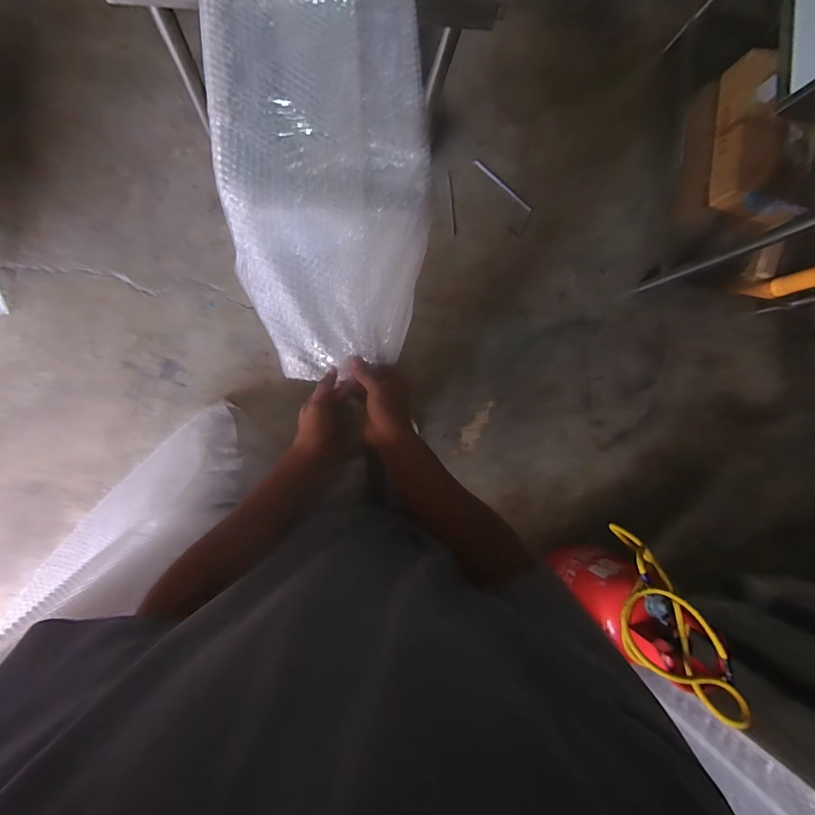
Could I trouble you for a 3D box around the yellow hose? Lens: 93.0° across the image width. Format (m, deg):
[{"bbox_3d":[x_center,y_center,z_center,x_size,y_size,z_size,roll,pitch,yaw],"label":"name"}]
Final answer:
[{"bbox_3d":[0.779,0.620,1.165,0.337,0.349,0.315,35,85,-9],"label":"yellow hose"}]

